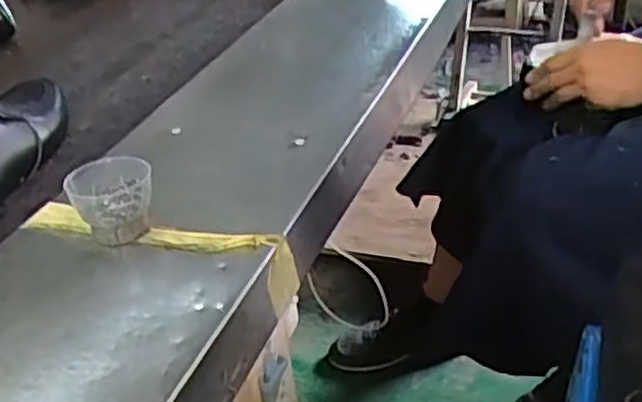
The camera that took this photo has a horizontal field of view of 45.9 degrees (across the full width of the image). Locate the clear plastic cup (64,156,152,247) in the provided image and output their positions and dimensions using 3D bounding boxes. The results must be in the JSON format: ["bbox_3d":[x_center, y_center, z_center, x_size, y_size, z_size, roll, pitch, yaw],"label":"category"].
[{"bbox_3d":[-0.160,0.000,0.588,0.063,0.049,0.055,-15,35,-12],"label":"clear plastic cup"}]

